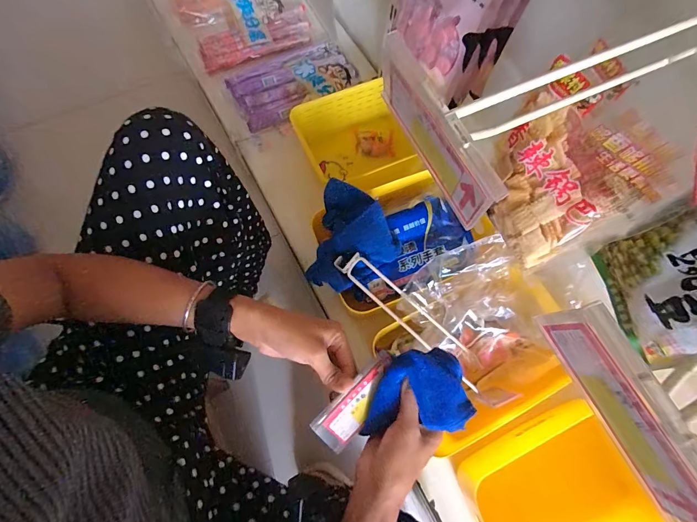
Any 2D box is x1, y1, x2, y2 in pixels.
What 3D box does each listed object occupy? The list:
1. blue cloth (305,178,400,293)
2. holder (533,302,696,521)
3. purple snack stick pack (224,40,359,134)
[{"bbox_3d":[0.015,-0.042,0.575,0.132,0.045,0.187,9,71,1],"label":"blue cloth"},{"bbox_3d":[0.115,0.064,0.139,0.006,0.045,0.096,-25,74,-10],"label":"holder"},{"bbox_3d":[-0.120,-0.417,0.807,0.286,0.036,0.157,-29,75,-11],"label":"purple snack stick pack"}]

